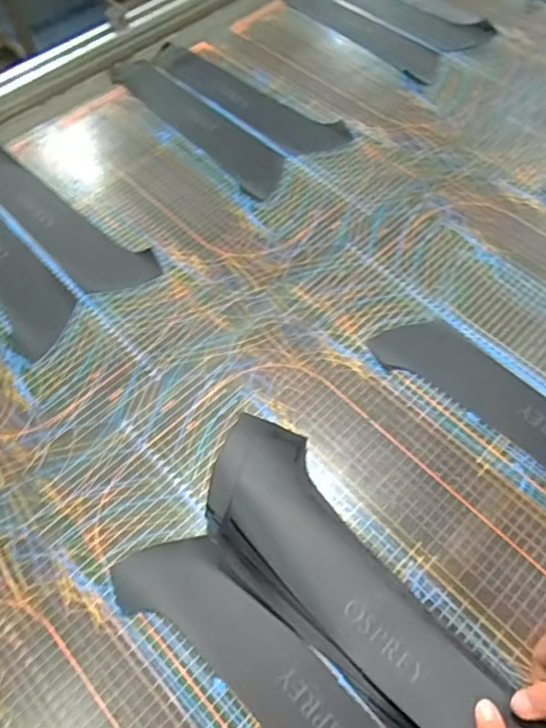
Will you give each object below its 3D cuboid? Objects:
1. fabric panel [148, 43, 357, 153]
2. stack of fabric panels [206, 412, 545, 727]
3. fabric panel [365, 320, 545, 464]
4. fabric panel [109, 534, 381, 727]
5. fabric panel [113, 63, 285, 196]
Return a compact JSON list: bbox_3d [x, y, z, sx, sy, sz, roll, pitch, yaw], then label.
[{"bbox_3d":[-0.056,-0.459,0.945,0.409,0.009,0.102,36,65,20],"label":"fabric panel"},{"bbox_3d":[0.100,0.234,0.518,0.452,0.057,0.154,39,69,24],"label":"stack of fabric panels"},{"bbox_3d":[0.312,0.071,0.629,0.415,0.010,0.098,36,65,20],"label":"fabric panel"},{"bbox_3d":[0.023,0.317,0.494,0.428,0.018,0.092,39,69,22],"label":"fabric panel"},{"bbox_3d":[-0.128,-0.415,0.920,0.091,0.007,0.437,-36,65,-17],"label":"fabric panel"}]

